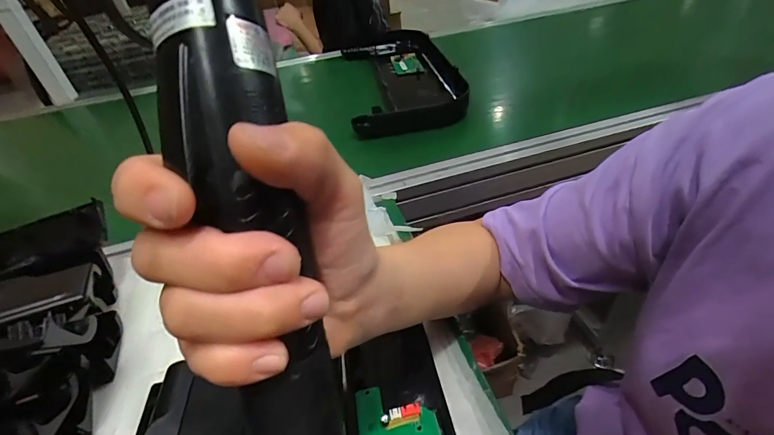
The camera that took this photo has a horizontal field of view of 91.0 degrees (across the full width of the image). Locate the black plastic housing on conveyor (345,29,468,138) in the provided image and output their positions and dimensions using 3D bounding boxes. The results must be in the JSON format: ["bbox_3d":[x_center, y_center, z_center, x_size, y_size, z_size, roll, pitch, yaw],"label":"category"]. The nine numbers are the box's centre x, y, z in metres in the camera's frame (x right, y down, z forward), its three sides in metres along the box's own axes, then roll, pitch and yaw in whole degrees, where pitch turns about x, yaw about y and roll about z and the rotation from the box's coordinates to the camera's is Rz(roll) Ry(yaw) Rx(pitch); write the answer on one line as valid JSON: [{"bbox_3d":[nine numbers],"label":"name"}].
[{"bbox_3d":[0.021,-0.309,0.812,0.202,0.074,0.521,-6,38,-2],"label":"black plastic housing on conveyor"}]

